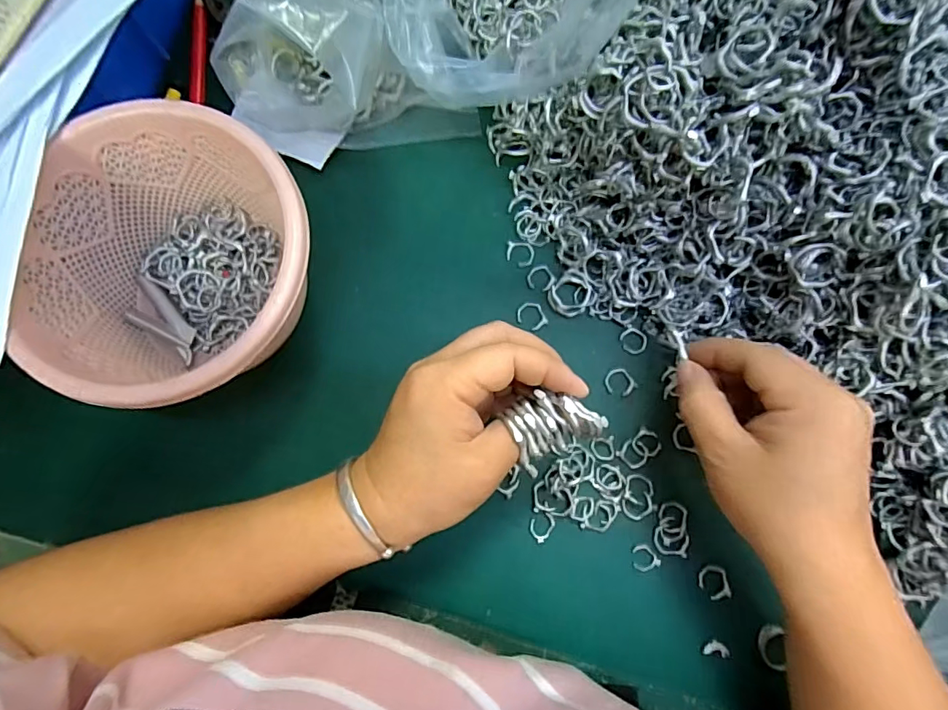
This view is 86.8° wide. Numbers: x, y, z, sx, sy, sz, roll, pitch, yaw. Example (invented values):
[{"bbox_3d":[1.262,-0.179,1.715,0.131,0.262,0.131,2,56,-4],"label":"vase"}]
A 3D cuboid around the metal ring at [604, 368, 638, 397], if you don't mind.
[{"bbox_3d":[0.091,0.018,0.313,0.018,0.004,0.018,0,80,0],"label":"metal ring"}]

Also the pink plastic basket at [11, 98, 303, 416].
[{"bbox_3d":[-0.152,-0.043,0.279,0.140,0.092,0.142,0,80,0],"label":"pink plastic basket"}]

